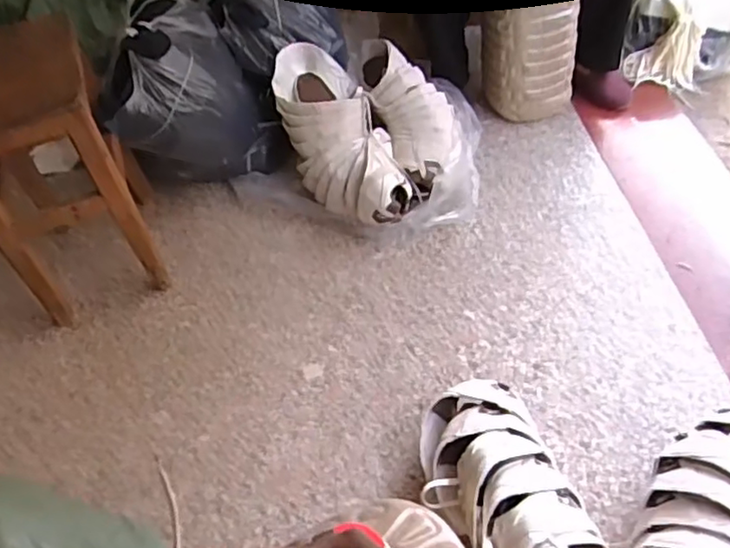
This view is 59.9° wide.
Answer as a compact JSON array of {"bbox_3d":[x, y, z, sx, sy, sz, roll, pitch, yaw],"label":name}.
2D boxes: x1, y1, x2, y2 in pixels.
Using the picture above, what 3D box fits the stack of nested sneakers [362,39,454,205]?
[{"bbox_3d":[0.097,-0.335,1.306,0.158,0.106,0.391,-14,65,-8],"label":"stack of nested sneakers"}]

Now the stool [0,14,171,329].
[{"bbox_3d":[-0.537,-0.166,1.095,0.233,0.463,0.280,-19,47,-12],"label":"stool"}]

